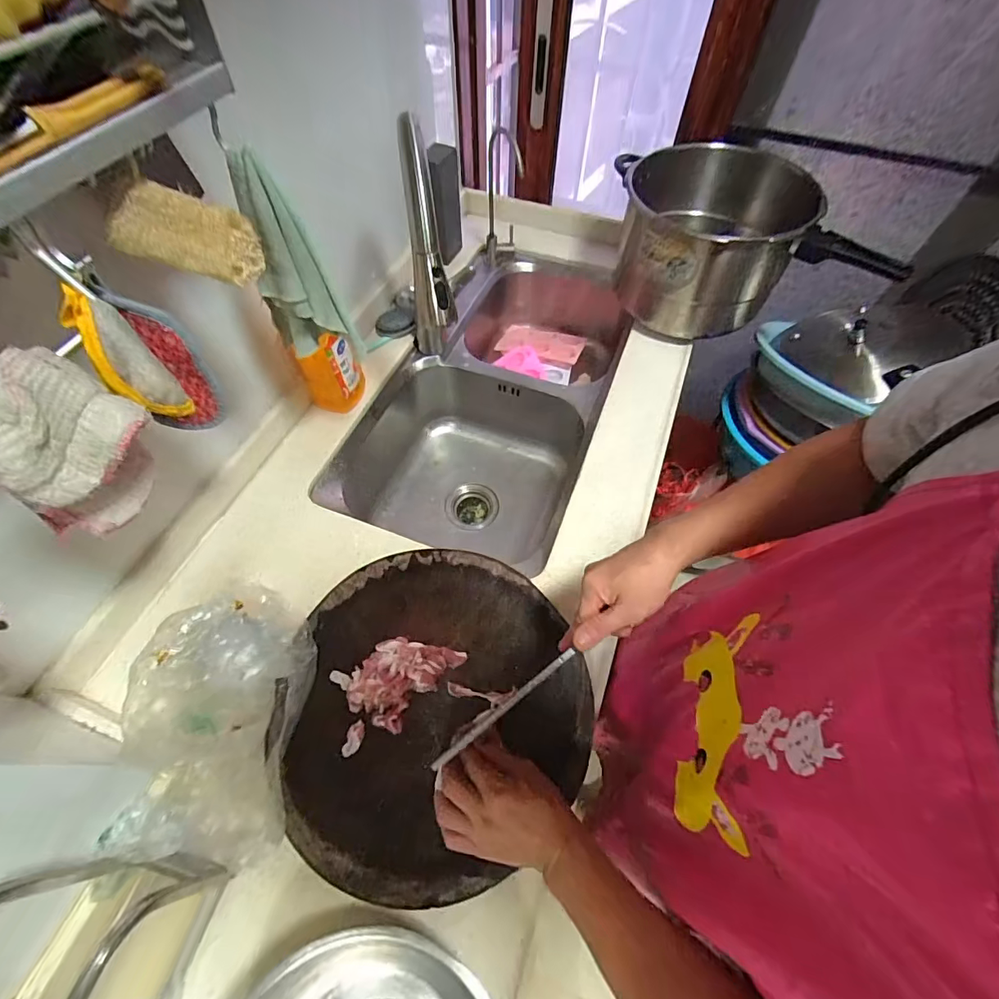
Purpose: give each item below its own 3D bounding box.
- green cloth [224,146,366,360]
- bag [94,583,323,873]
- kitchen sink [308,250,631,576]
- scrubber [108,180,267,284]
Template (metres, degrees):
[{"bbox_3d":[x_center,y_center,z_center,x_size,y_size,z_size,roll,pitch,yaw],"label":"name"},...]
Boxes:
[{"bbox_3d":[-0.221,-0.247,0.503,0.076,0.220,0.048,-35,66,-19],"label":"green cloth"},{"bbox_3d":[-0.287,0.233,0.501,0.155,0.147,0.256,2,60,0],"label":"bag"},{"bbox_3d":[-0.014,-0.211,0.975,0.415,0.237,0.765,17,61,9],"label":"kitchen sink"},{"bbox_3d":[-0.255,-0.214,0.373,0.095,0.051,0.049,13,61,7],"label":"scrubber"}]

